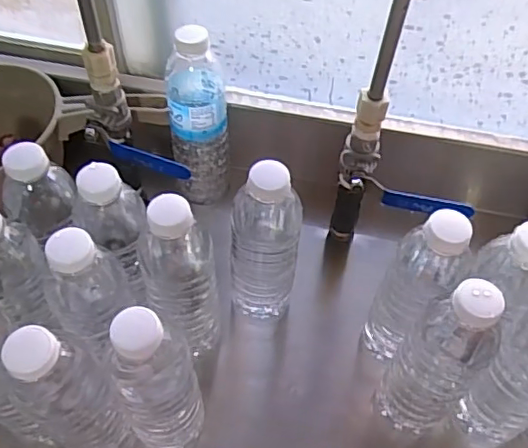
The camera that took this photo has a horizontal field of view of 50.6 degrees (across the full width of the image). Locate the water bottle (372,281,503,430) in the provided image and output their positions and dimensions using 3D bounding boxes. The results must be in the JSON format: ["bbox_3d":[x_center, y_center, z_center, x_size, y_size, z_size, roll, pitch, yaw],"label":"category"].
[{"bbox_3d":[0.133,0.114,0.441,0.058,0.206,0.058,1,54,-2],"label":"water bottle"}]

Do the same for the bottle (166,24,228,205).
[{"bbox_3d":[-0.070,-0.108,0.590,0.060,0.204,0.063,-5,54,-6],"label":"bottle"}]

